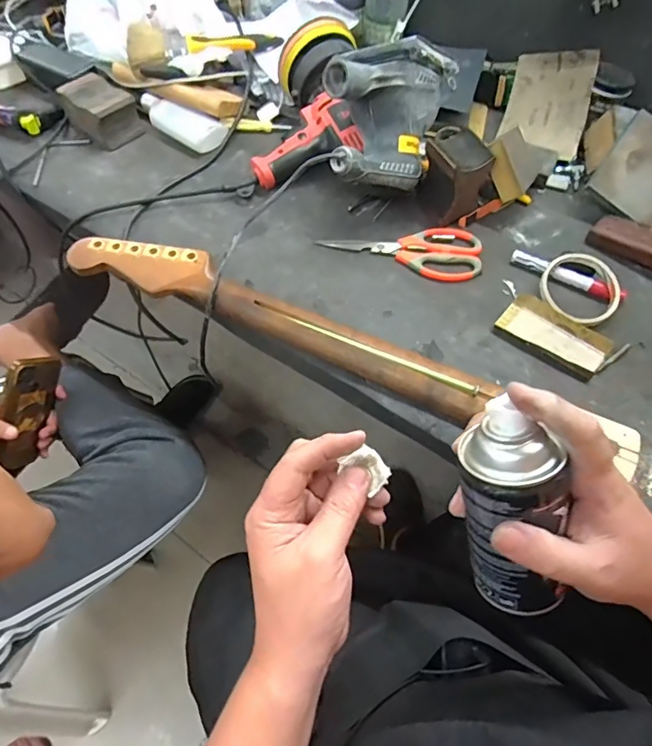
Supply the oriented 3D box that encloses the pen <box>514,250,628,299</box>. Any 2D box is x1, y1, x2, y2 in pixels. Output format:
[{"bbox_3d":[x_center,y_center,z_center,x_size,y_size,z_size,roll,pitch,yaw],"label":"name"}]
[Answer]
[{"bbox_3d":[0.282,-0.113,0.565,0.129,0.022,0.018,28,63,15],"label":"pen"}]

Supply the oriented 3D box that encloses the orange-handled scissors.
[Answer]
[{"bbox_3d":[0.093,-0.156,0.595,0.194,0.010,0.082,11,60,6],"label":"orange-handled scissors"}]

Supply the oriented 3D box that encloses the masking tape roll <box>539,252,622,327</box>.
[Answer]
[{"bbox_3d":[0.284,-0.095,0.540,0.079,0.031,0.088,-38,67,-21],"label":"masking tape roll"}]

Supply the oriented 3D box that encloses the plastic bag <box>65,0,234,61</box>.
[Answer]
[{"bbox_3d":[-0.288,-0.573,0.748,0.267,0.102,0.167,5,59,3],"label":"plastic bag"}]

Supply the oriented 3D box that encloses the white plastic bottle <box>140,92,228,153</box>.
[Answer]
[{"bbox_3d":[-0.216,-0.376,0.719,0.149,0.031,0.062,38,66,20],"label":"white plastic bottle"}]

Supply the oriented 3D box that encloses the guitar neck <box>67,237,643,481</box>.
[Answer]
[{"bbox_3d":[0.001,-0.045,0.520,0.629,0.028,0.074,22,61,12],"label":"guitar neck"}]

